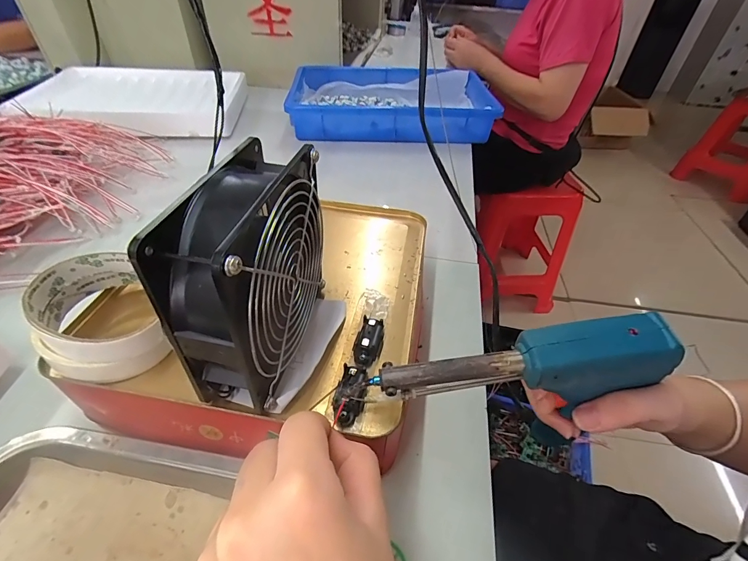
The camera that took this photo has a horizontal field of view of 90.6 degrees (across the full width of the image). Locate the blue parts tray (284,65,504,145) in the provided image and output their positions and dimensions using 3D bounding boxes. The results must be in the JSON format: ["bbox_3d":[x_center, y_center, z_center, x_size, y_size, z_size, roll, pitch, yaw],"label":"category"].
[{"bbox_3d":[0.031,-0.342,0.711,0.356,0.061,0.239,1,43,-4],"label":"blue parts tray"}]

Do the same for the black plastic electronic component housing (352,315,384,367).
[{"bbox_3d":[-0.003,0.042,0.253,0.017,0.011,0.036,11,43,7],"label":"black plastic electronic component housing"}]

